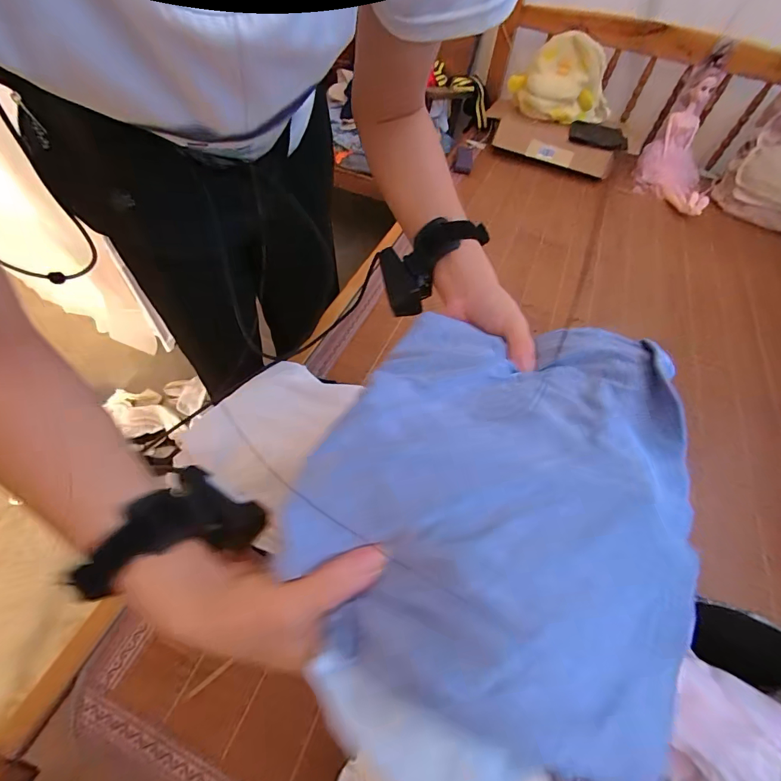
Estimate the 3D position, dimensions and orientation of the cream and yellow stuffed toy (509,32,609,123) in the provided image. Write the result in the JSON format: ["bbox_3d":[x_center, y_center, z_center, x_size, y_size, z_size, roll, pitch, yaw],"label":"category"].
[{"bbox_3d":[0.537,-0.969,1.195,0.334,0.174,0.182,22,55,10],"label":"cream and yellow stuffed toy"}]

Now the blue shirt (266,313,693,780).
[{"bbox_3d":[0.060,0.035,0.215,0.190,0.047,0.241,19,54,8],"label":"blue shirt"}]

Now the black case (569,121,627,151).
[{"bbox_3d":[0.628,-0.771,1.161,0.175,0.046,0.072,35,58,18],"label":"black case"}]

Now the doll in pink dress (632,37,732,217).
[{"bbox_3d":[0.864,-0.746,1.151,0.141,0.171,0.475,11,91,2],"label":"doll in pink dress"}]

